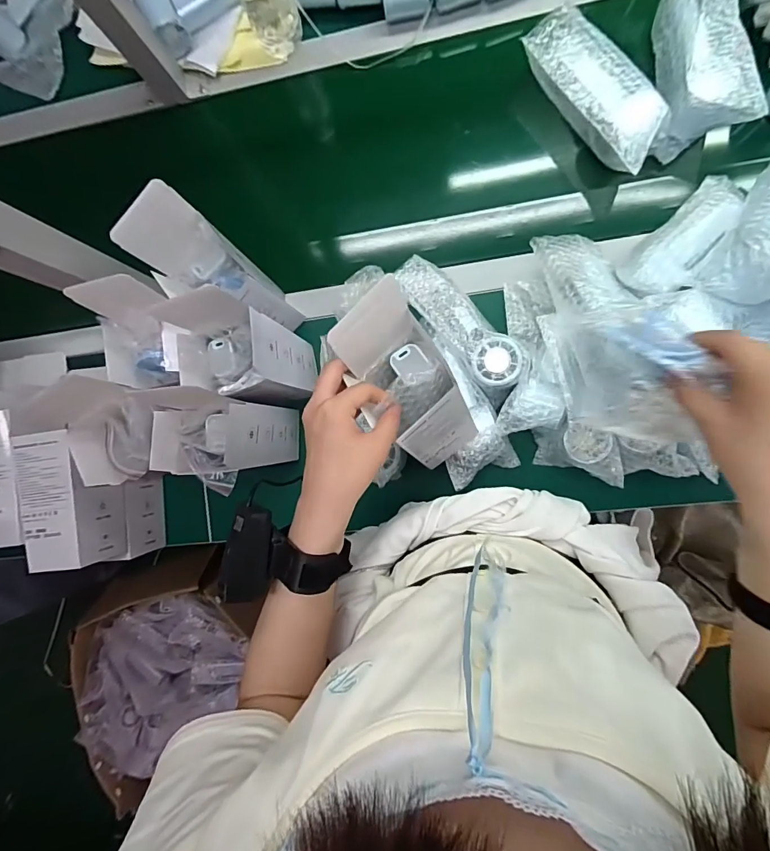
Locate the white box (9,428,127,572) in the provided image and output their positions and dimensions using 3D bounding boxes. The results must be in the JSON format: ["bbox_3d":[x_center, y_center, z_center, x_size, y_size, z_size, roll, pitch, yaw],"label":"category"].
[{"bbox_3d":[-0.387,0.089,0.531,0.084,0.069,0.167,-14,89,8],"label":"white box"}]

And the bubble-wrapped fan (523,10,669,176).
[{"bbox_3d":[0.251,-0.395,0.521,0.073,0.064,0.201,-39,85,7],"label":"bubble-wrapped fan"}]

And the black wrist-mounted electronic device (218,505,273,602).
[{"bbox_3d":[-0.102,0.095,0.319,0.031,0.016,0.070,11,92,8],"label":"black wrist-mounted electronic device"}]

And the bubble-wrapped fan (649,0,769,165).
[{"bbox_3d":[0.358,-0.427,0.488,0.085,0.064,0.193,-6,90,9],"label":"bubble-wrapped fan"}]

